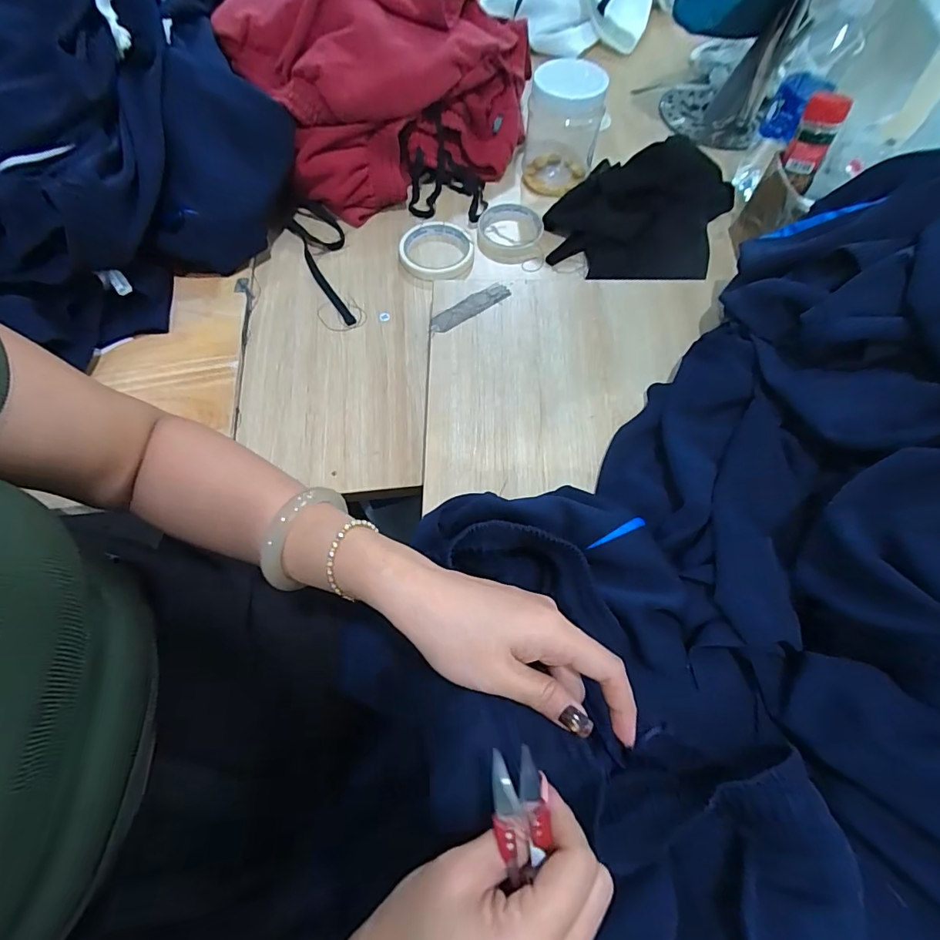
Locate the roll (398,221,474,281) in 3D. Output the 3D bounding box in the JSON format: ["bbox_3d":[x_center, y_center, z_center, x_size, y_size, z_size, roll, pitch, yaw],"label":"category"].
[{"bbox_3d":[-0.042,-0.287,0.605,0.093,0.013,0.102,0,65,0],"label":"roll"}]

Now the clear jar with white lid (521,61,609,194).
[{"bbox_3d":[0.122,-0.450,0.621,0.092,0.124,0.087,0,65,0],"label":"clear jar with white lid"}]

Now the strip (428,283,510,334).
[{"bbox_3d":[0.000,-0.178,0.517,0.099,0.004,0.024,-36,80,-16],"label":"strip"}]

